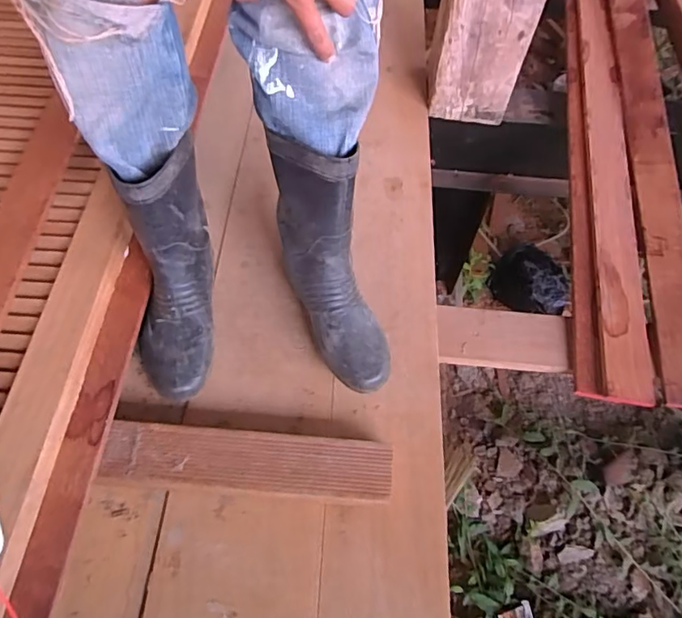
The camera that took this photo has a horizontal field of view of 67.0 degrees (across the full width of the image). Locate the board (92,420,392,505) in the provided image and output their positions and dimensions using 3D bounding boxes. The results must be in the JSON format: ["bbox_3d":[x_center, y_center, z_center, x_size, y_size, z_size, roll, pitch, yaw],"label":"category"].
[{"bbox_3d":[-0.109,0.188,0.616,0.327,0.050,0.074,6,61,1],"label":"board"}]

